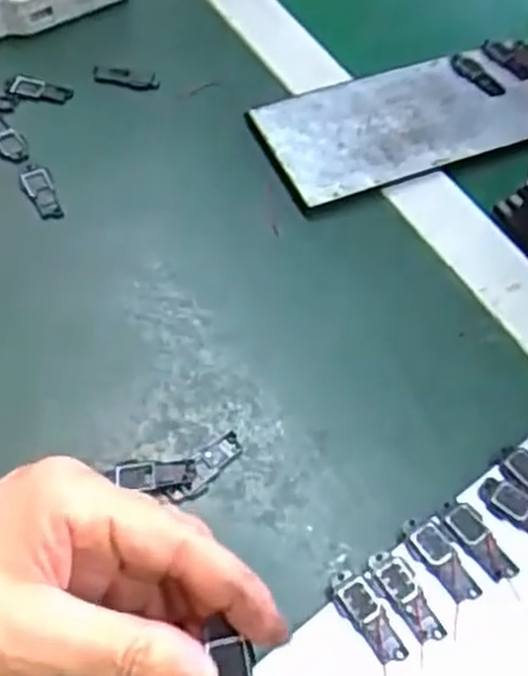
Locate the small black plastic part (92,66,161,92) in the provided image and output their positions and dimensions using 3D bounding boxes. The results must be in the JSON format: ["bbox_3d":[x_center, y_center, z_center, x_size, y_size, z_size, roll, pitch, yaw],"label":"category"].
[{"bbox_3d":[-0.084,-0.157,0.475,0.039,0.007,0.009,9,59,3],"label":"small black plastic part"}]

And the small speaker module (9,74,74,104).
[{"bbox_3d":[-0.133,-0.147,0.467,0.034,0.004,0.015,16,59,7],"label":"small speaker module"}]

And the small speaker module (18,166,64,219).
[{"bbox_3d":[-0.122,-0.080,0.429,0.016,0.010,0.036,-26,63,-17],"label":"small speaker module"}]

